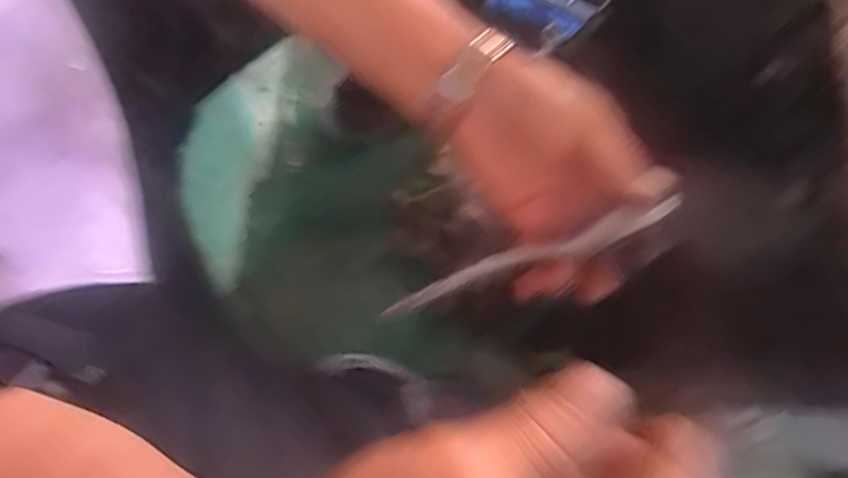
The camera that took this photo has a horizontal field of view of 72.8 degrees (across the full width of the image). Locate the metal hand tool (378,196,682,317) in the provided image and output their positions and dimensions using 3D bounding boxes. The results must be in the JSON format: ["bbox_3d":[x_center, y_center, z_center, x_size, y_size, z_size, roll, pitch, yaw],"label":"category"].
[{"bbox_3d":[0.052,0.011,0.313,0.166,0.014,0.013,-20,73,18],"label":"metal hand tool"}]

